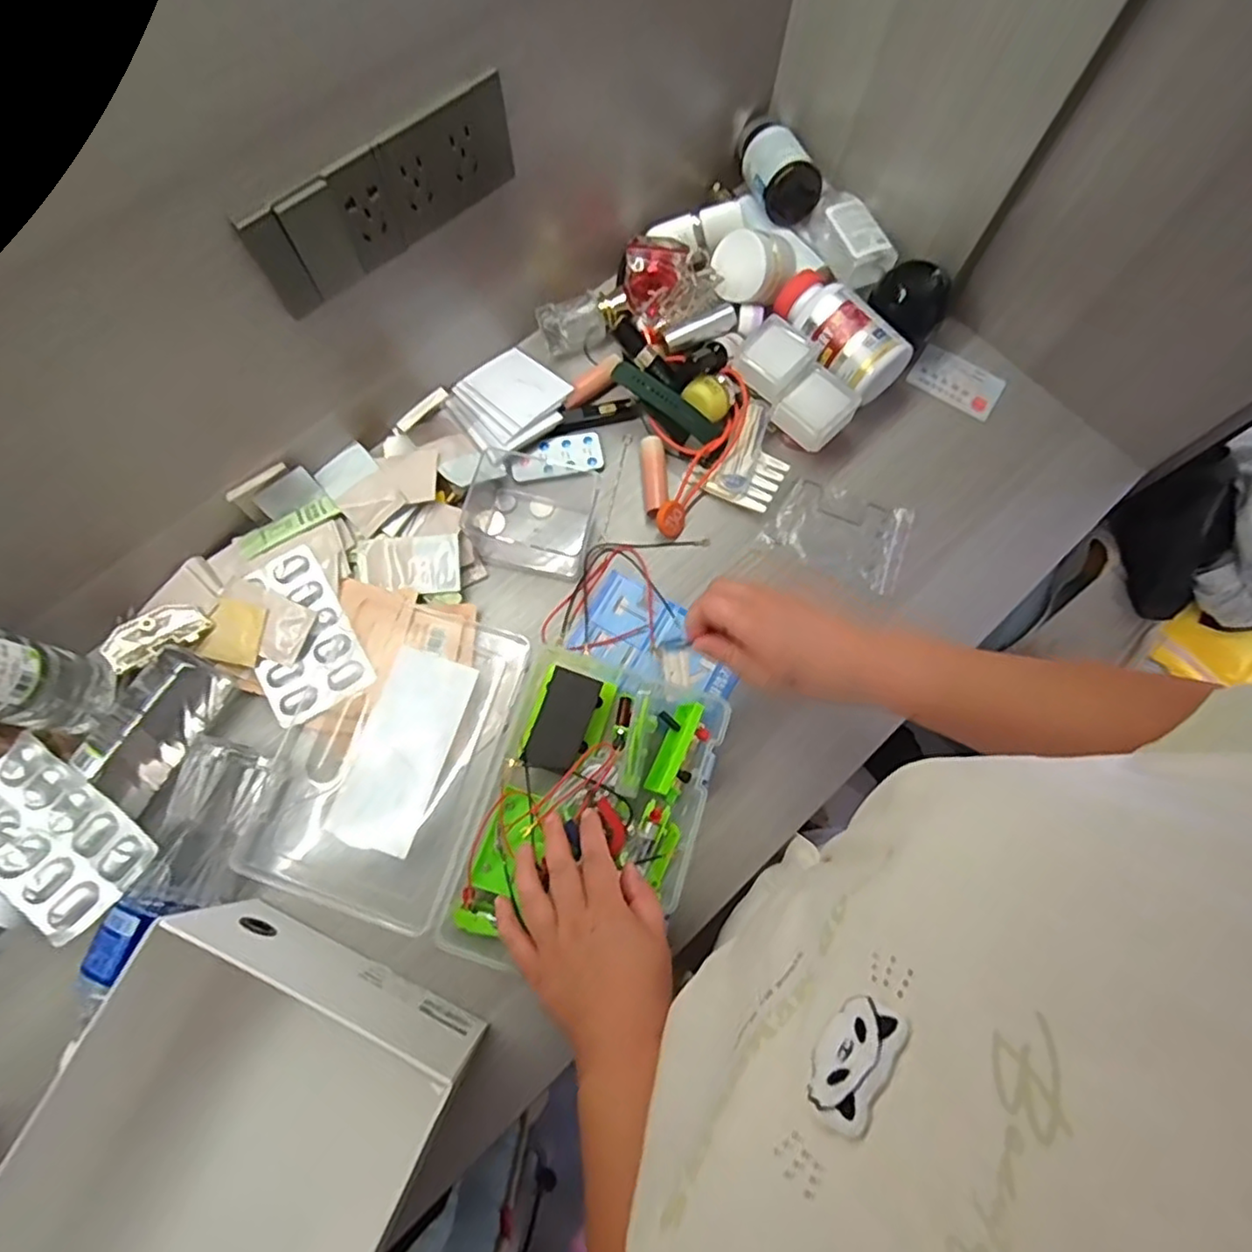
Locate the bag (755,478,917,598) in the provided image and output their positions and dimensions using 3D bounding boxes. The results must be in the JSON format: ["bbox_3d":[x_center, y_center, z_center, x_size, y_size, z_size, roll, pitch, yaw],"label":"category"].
[{"bbox_3d":[0.194,-0.087,0.594,0.119,0.006,0.081,26,73,6],"label":"bag"}]

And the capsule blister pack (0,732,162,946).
[{"bbox_3d":[-0.402,0.144,0.455,0.137,0.013,0.080,35,76,9],"label":"capsule blister pack"}]

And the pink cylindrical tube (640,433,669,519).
[{"bbox_3d":[0.026,-0.135,0.594,0.020,0.023,0.077,-4,74,-2],"label":"pink cylindrical tube"}]

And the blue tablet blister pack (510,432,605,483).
[{"bbox_3d":[-0.062,-0.156,0.602,0.084,0.008,0.039,-11,74,-4],"label":"blue tablet blister pack"}]

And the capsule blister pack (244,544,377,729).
[{"bbox_3d":[-0.269,0.007,0.539,0.081,0.005,0.134,-29,81,-10],"label":"capsule blister pack"}]

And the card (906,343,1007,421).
[{"bbox_3d":[0.320,-0.238,0.636,0.084,0.008,0.054,34,80,8],"label":"card"}]

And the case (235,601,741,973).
[{"bbox_3d":[-0.104,0.116,0.506,0.316,0.037,0.232,17,74,4],"label":"case"}]

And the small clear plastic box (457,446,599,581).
[{"bbox_3d":[-0.083,-0.104,0.583,0.107,0.032,0.107,13,74,3],"label":"small clear plastic box"}]

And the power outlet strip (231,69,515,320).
[{"bbox_3d":[-0.155,-0.286,0.436,0.193,0.069,0.011,-40,78,-12],"label":"power outlet strip"}]

